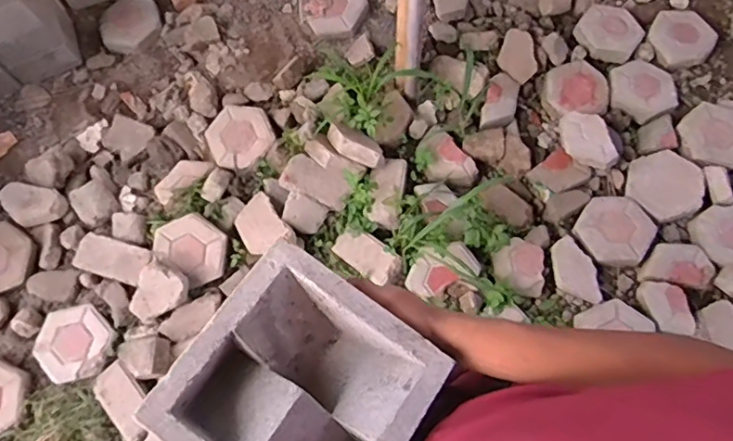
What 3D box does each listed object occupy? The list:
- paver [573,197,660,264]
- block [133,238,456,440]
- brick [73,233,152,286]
[{"bbox_3d":[0.735,0.030,1.635,0.207,0.043,0.215,32,75,12],"label":"paver"},{"bbox_3d":[-0.055,0.152,0.498,0.194,0.076,0.190,34,74,9],"label":"block"},{"bbox_3d":[-0.740,0.112,1.617,0.221,0.046,0.112,16,71,7],"label":"brick"}]

